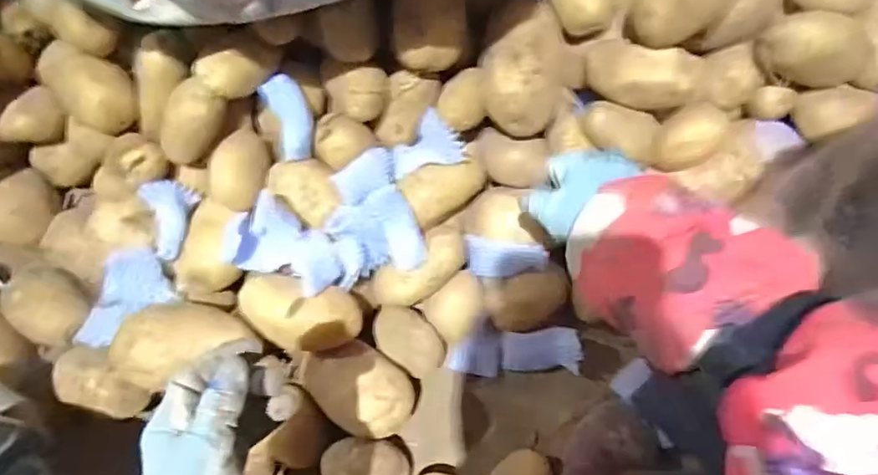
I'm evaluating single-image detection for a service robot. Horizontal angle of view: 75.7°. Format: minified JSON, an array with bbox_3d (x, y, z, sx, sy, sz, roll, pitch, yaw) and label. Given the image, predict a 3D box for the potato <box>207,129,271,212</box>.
[{"bbox_3d":[-0.231,-0.078,0.639,0.043,0.063,0.085,18,82,47],"label":"potato"}]

